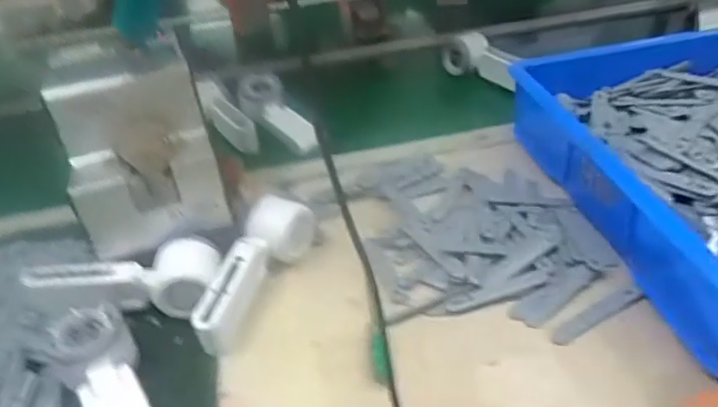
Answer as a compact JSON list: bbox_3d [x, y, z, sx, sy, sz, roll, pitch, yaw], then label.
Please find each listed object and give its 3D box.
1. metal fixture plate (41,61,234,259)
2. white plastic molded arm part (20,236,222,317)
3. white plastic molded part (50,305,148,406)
[{"bbox_3d":[-0.195,-0.041,0.515,0.123,0.134,0.078,-17,36,-14],"label":"metal fixture plate"},{"bbox_3d":[-0.208,0.070,0.524,0.165,0.055,0.057,-4,35,5],"label":"white plastic molded arm part"},{"bbox_3d":[-0.177,0.146,0.423,0.048,0.032,0.161,-24,54,-23],"label":"white plastic molded part"}]

